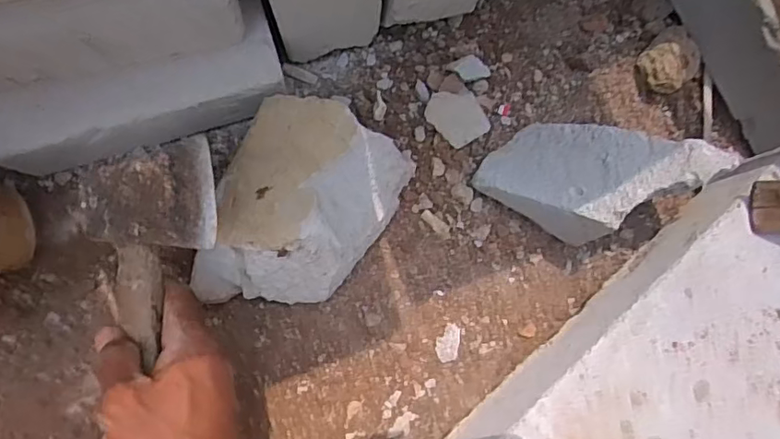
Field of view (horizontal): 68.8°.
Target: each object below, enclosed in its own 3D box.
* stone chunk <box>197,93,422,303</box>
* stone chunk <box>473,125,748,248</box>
[{"bbox_3d":[-0.062,-0.004,0.414,0.116,0.073,0.147,27,82,-5],"label":"stone chunk"},{"bbox_3d":[0.141,-0.036,0.417,0.116,0.119,0.091,-32,90,-10],"label":"stone chunk"}]

